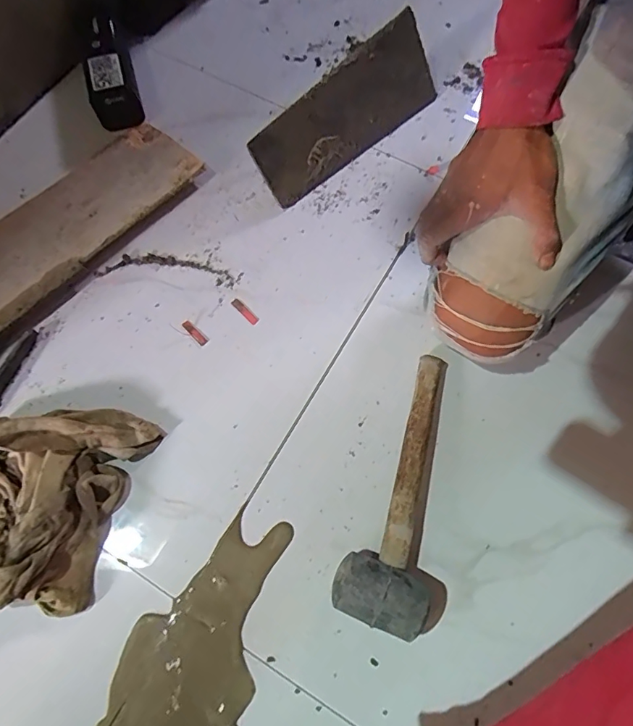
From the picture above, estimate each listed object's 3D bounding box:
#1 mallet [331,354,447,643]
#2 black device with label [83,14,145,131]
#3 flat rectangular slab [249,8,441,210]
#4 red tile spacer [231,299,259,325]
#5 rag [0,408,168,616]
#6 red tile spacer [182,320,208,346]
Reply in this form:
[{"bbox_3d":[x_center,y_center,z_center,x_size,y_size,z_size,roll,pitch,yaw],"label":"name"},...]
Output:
[{"bbox_3d":[0.095,0.119,0.462,0.084,0.058,0.276,18,71,6],"label":"mallet"},{"bbox_3d":[-0.286,-0.412,0.629,0.059,0.051,0.159,-12,71,-4],"label":"black device with label"},{"bbox_3d":[0.044,-0.330,0.602,0.291,0.111,0.007,-43,39,-10],"label":"flat rectangular slab"},{"bbox_3d":[-0.088,-0.063,0.556,0.040,0.004,0.010,43,76,13],"label":"red tile spacer"},{"bbox_3d":[-0.322,0.150,0.453,0.302,0.054,0.198,-8,71,-3],"label":"rag"},{"bbox_3d":[-0.146,-0.036,0.546,0.037,0.004,0.011,42,75,13],"label":"red tile spacer"}]

